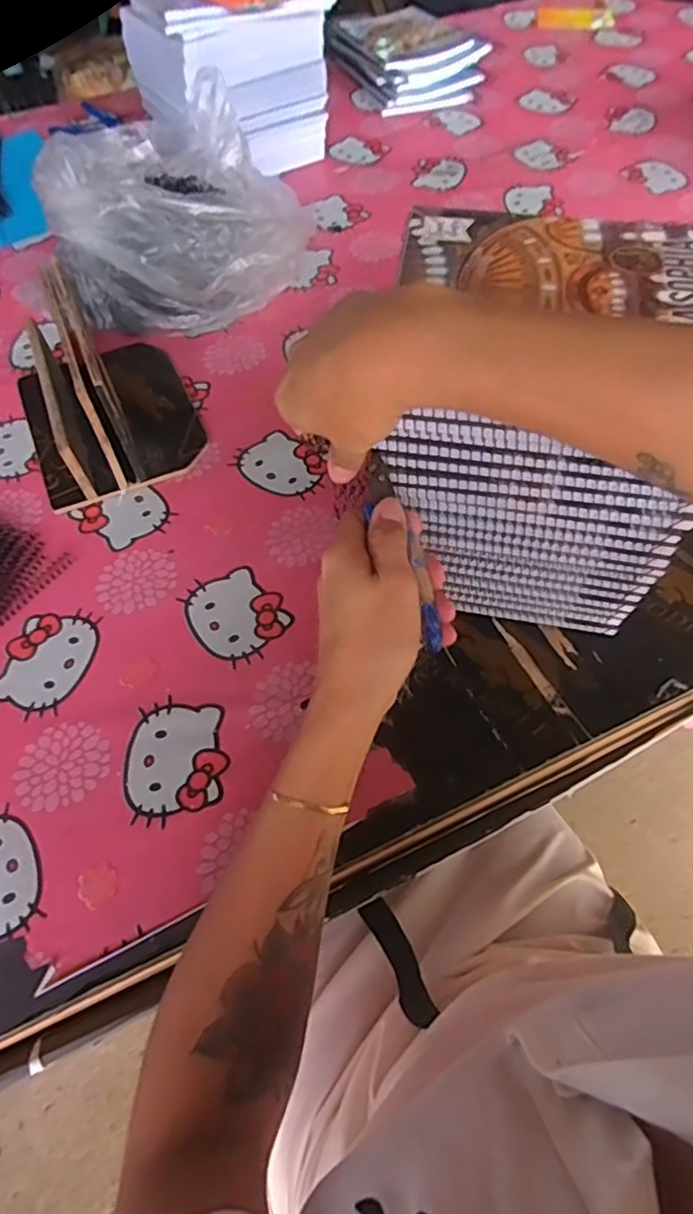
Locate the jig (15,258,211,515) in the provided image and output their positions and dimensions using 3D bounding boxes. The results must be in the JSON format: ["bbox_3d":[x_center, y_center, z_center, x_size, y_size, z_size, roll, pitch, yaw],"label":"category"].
[{"bbox_3d":[-0.232,-0.209,0.584,0.152,0.119,0.179,-23,60,-11],"label":"jig"}]

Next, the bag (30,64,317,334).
[{"bbox_3d":[-0.179,-0.443,0.697,0.251,0.164,0.251,1,58,4],"label":"bag"}]

